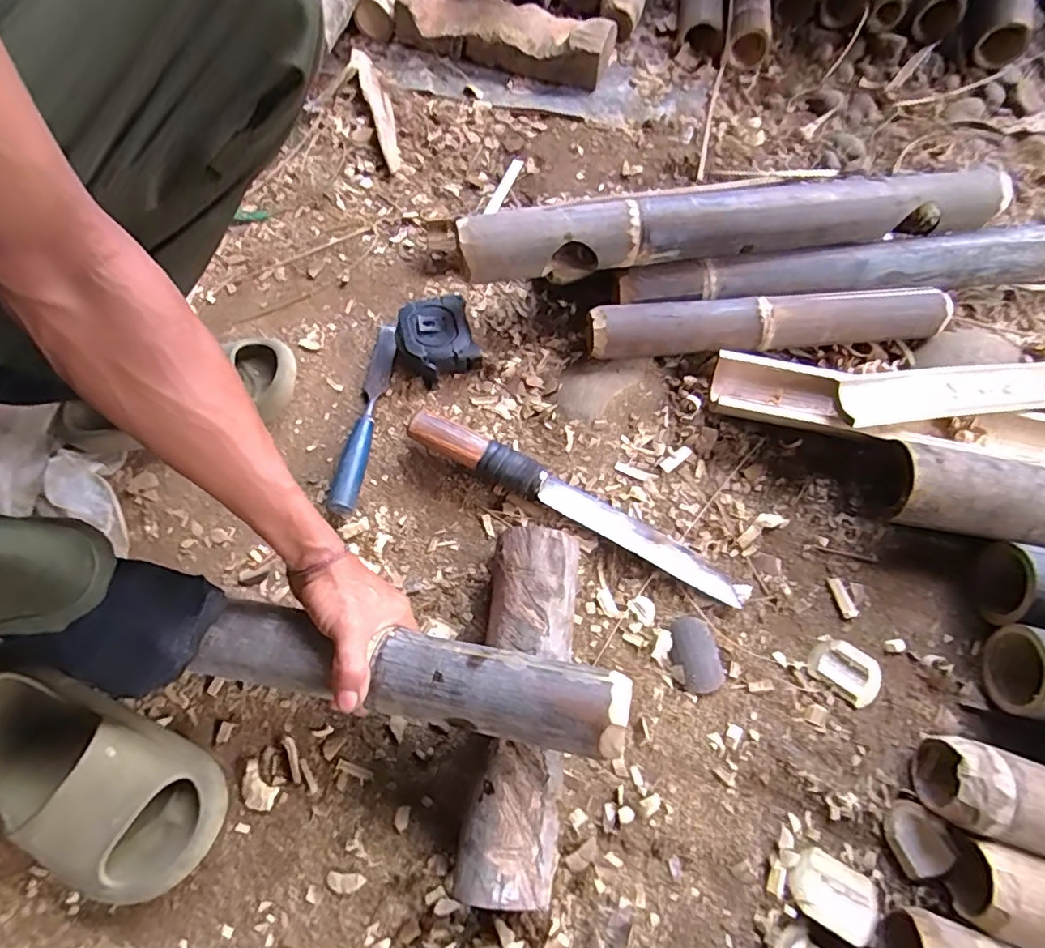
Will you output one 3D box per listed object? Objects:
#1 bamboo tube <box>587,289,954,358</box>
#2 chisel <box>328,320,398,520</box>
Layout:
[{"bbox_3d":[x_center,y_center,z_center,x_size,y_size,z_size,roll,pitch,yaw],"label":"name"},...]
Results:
[{"bbox_3d":[0.264,-0.162,0.603,0.388,0.057,0.056,-6,67,-3],"label":"bamboo tube"},{"bbox_3d":[-0.161,-0.066,0.581,0.026,0.025,0.229,6,67,2],"label":"chisel"}]

